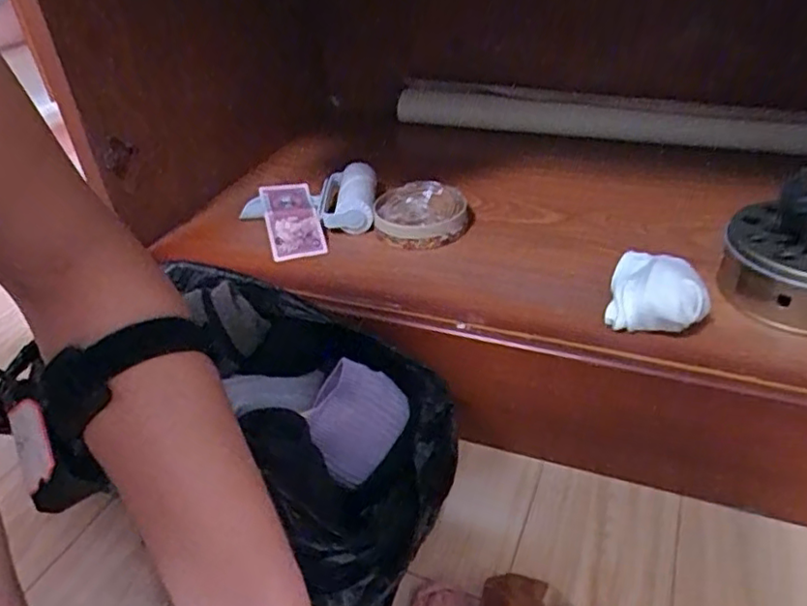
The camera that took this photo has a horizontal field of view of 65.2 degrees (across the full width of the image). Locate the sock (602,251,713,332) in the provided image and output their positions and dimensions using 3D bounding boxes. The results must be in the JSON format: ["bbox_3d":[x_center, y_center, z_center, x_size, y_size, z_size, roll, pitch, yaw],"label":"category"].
[{"bbox_3d":[0.221,-0.009,0.548,0.077,0.056,0.072,10,38,20],"label":"sock"}]

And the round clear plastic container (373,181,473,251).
[{"bbox_3d":[0.021,-0.096,0.710,0.106,0.047,0.091,-11,36,-9],"label":"round clear plastic container"}]

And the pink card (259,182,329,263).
[{"bbox_3d":[-0.127,-0.093,0.713,0.059,0.012,0.116,-14,56,-10],"label":"pink card"}]

